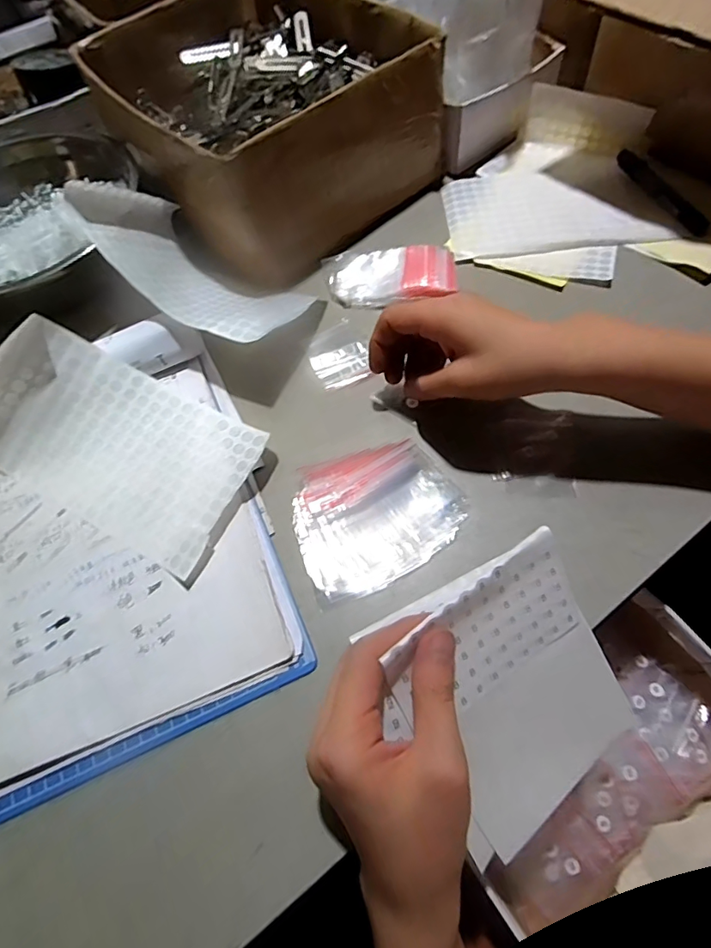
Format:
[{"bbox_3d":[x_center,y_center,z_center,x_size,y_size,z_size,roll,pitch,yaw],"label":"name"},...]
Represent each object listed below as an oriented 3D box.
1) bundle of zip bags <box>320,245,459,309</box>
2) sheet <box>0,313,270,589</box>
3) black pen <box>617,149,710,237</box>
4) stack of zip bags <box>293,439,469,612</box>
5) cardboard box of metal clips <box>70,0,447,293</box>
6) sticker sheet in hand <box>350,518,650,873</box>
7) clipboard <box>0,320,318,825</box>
[{"bbox_3d":[0.031,-0.188,0.461,0.122,0.021,0.064,-1,64,2],"label":"bundle of zip bags"},{"bbox_3d":[-0.184,-0.029,0.374,0.219,0.052,0.126,25,68,15],"label":"sheet"},{"bbox_3d":[0.305,-0.286,0.491,0.016,0.017,0.144,-19,62,-4],"label":"black pen"},{"bbox_3d":[0.016,0.027,0.354,0.118,0.006,0.102,-18,64,-6],"label":"stack of zip bags"},{"bbox_3d":[-0.098,-0.383,0.513,0.260,0.114,0.314,-40,68,-14],"label":"cardboard box of metal clips"},{"bbox_3d":[0.092,0.131,0.293,0.132,0.024,0.163,-34,106,-15],"label":"sticker sheet in hand"},{"bbox_3d":[-0.181,0.039,0.347,0.208,0.027,0.295,-23,65,-9],"label":"clipboard"}]

